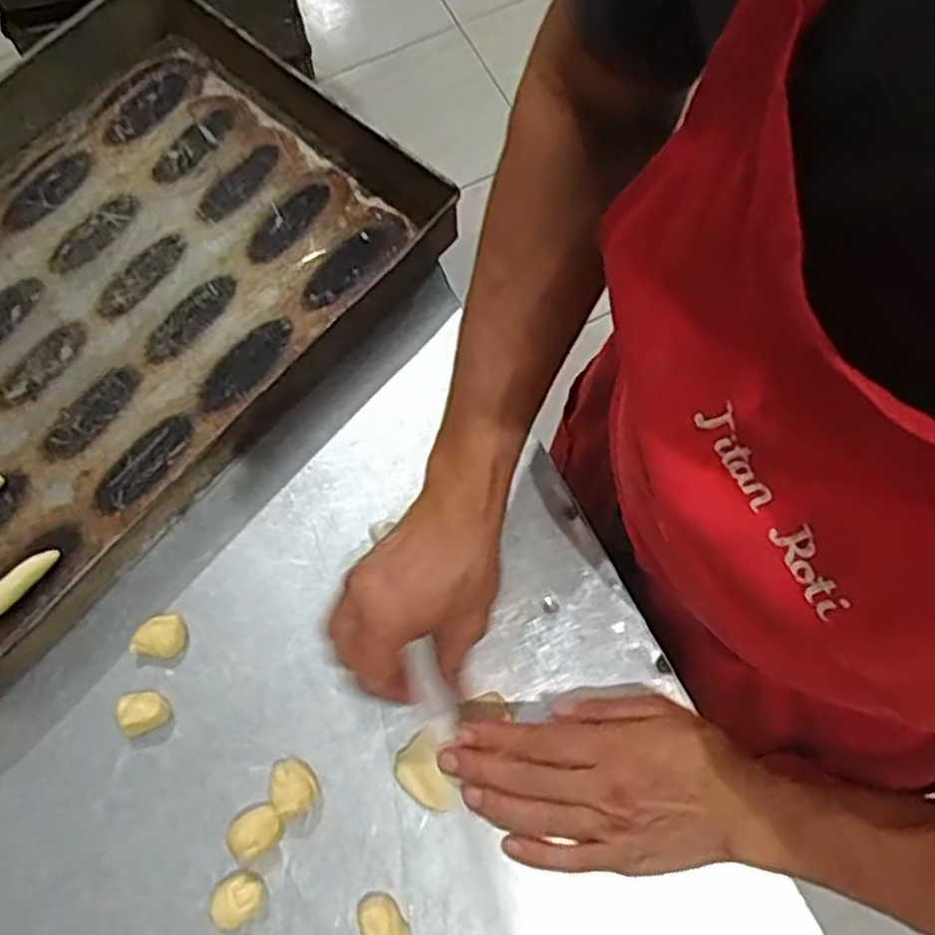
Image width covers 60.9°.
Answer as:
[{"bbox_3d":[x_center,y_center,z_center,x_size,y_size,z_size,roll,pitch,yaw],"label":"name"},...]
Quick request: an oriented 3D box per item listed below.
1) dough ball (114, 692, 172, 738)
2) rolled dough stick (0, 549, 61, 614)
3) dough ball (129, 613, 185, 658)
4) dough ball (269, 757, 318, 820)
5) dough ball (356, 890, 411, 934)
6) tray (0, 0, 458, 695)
[{"bbox_3d":[-0.219,0.163,0.534,0.029,0.017,0.027,0,71,0],"label":"dough ball"},{"bbox_3d":[-0.324,0.084,0.566,0.019,0.009,0.073,43,77,13],"label":"rolled dough stick"},{"bbox_3d":[-0.213,0.116,0.552,0.034,0.011,0.030,9,72,3],"label":"dough ball"},{"bbox_3d":[-0.114,0.206,0.515,0.028,0.021,0.034,-31,74,-10],"label":"dough ball"},{"bbox_3d":[-0.053,0.282,0.493,0.025,0.016,0.035,-32,74,-10],"label":"dough ball"},{"bbox_3d":[-0.303,-0.124,0.610,0.357,0.058,0.505,40,76,12],"label":"tray"}]

